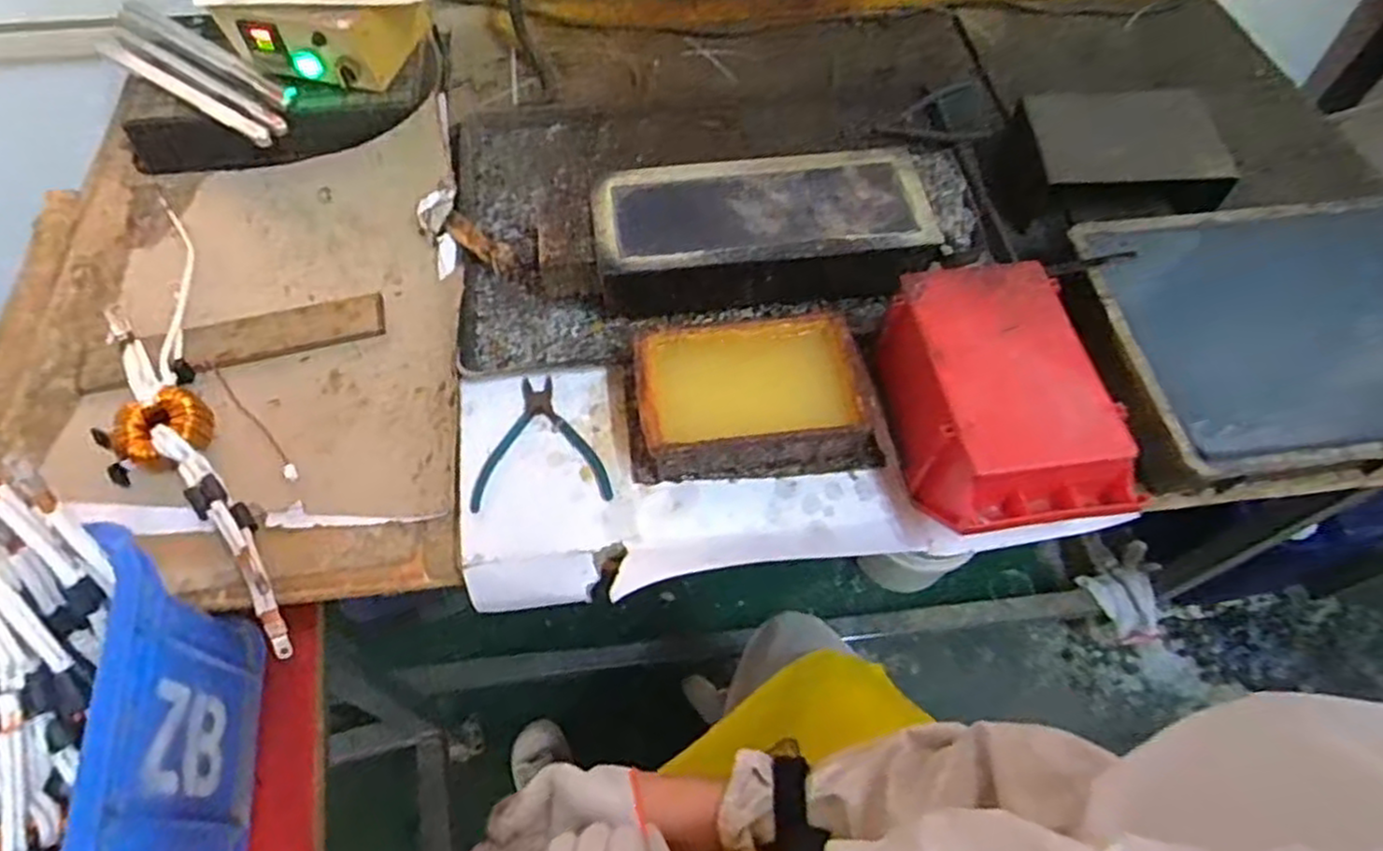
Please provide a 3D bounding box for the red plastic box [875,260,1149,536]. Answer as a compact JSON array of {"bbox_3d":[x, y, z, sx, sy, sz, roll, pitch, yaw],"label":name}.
[{"bbox_3d":[0.263,-0.020,0.648,0.151,0.117,0.232,-7,60,-5],"label":"red plastic box"}]

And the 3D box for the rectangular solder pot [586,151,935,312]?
[{"bbox_3d":[0.072,-0.198,0.776,0.335,0.093,0.156,-6,60,-5],"label":"rectangular solder pot"}]

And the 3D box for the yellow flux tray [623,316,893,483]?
[{"bbox_3d":[0.056,-0.030,0.683,0.231,0.077,0.143,-5,60,-4],"label":"yellow flux tray"}]

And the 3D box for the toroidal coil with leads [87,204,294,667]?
[{"bbox_3d":[-0.520,-0.027,0.724,0.111,0.042,0.598,-24,63,-14],"label":"toroidal coil with leads"}]

